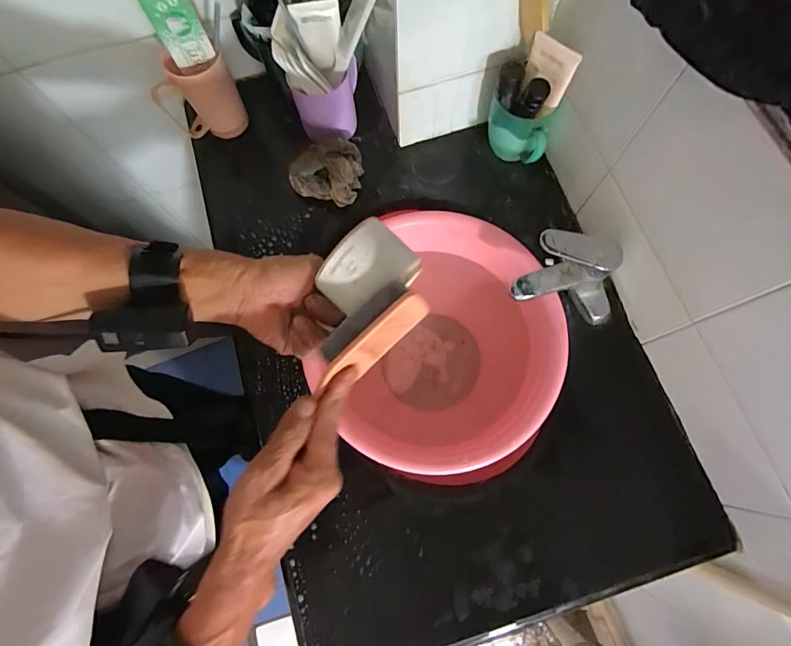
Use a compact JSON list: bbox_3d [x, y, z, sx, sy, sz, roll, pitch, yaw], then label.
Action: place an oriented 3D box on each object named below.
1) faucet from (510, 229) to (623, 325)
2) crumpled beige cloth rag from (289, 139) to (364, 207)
[{"bbox_3d":[0.218,-0.057,0.504,0.133,0.088,0.089,8,74,4],"label":"faucet"},{"bbox_3d":[-0.098,-0.225,0.575,0.093,0.053,0.090,20,75,8],"label":"crumpled beige cloth rag"}]

